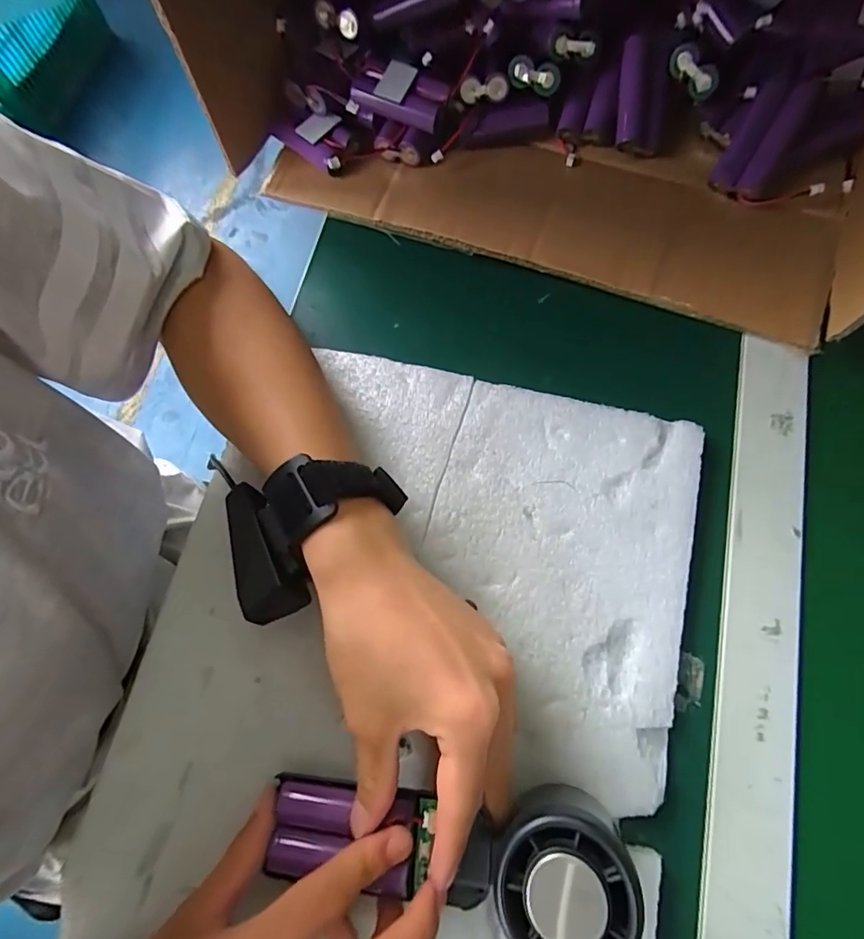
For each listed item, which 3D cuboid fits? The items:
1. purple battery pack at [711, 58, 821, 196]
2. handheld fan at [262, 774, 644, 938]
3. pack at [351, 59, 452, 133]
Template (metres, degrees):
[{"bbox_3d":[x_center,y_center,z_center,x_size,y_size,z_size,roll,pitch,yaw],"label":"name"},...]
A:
[{"bbox_3d":[0.228,-0.232,0.343,0.034,0.015,0.087,32,97,10],"label":"purple battery pack"},{"bbox_3d":[0.004,0.165,0.220,0.158,0.032,0.059,-3,73,22],"label":"handheld fan"},{"bbox_3d":[-0.022,-0.260,0.349,0.065,0.027,0.030,24,76,9],"label":"pack"}]

